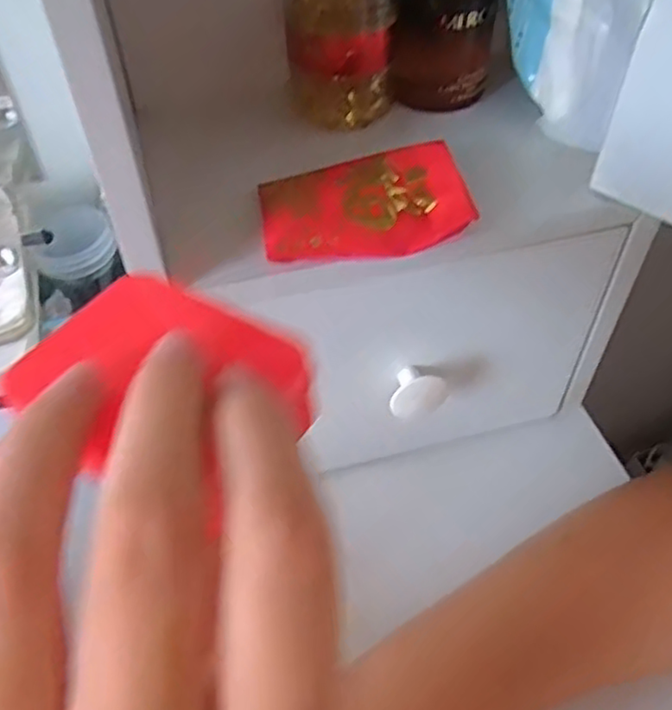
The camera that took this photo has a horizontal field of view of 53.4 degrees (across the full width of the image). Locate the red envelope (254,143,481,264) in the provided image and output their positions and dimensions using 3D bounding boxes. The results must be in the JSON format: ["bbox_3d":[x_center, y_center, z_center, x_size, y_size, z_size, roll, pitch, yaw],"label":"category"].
[{"bbox_3d":[0.010,-0.060,0.259,0.077,0.015,0.047,-8,50,-7],"label":"red envelope"}]

